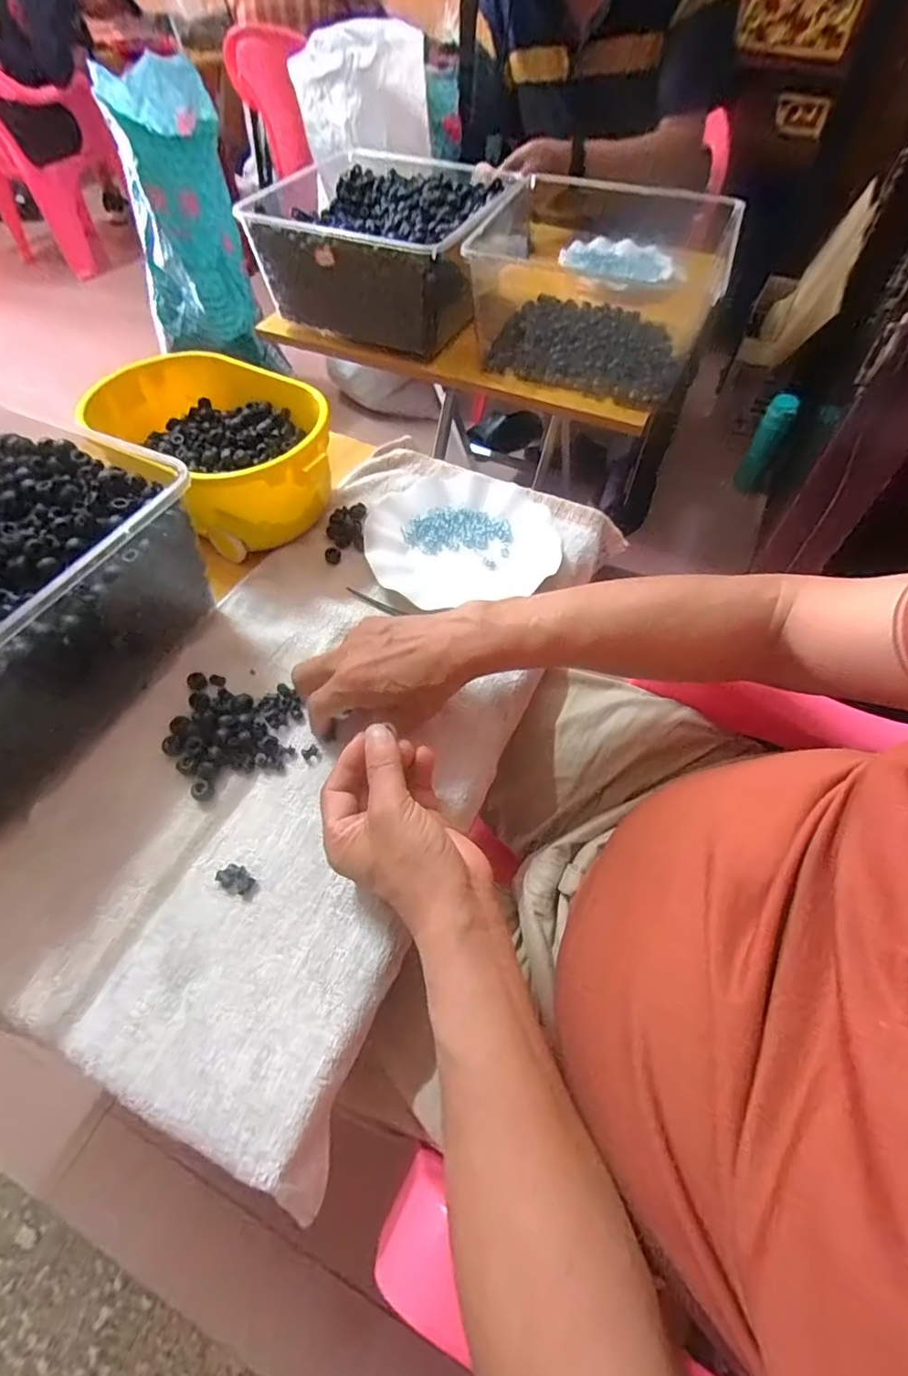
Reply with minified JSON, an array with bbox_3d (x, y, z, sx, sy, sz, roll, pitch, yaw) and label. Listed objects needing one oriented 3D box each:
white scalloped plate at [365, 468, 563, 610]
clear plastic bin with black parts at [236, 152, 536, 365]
[{"bbox_3d":[0.005,-0.168,0.559,0.192,0.025,0.192,0,57,0],"label":"white scalloped plate"},{"bbox_3d":[-0.085,-0.650,0.819,0.317,0.142,0.312,20,59,12],"label":"clear plastic bin with black parts"}]

